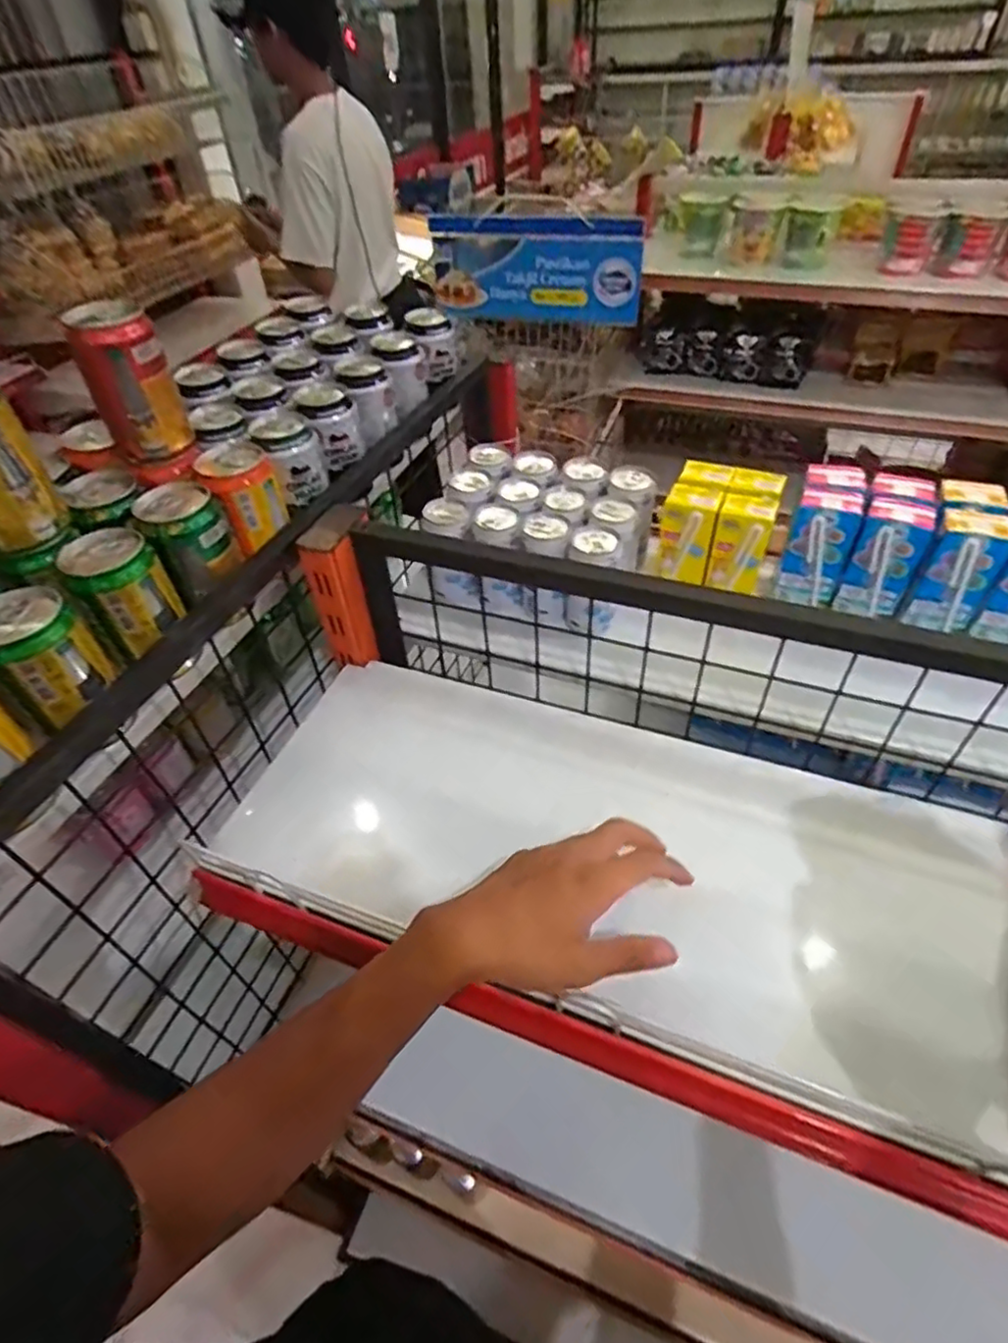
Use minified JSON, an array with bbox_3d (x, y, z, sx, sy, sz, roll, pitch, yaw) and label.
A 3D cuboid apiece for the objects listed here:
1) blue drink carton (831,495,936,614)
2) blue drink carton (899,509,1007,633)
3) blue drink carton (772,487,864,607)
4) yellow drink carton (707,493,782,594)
[{"bbox_3d":[0.351,-0.105,0.605,0.052,0.097,0.044,21,51,23],"label":"blue drink carton"},{"bbox_3d":[0.403,-0.088,0.587,0.053,0.106,0.034,17,49,20],"label":"blue drink carton"},{"bbox_3d":[0.298,-0.117,0.622,0.053,0.097,0.048,21,51,23],"label":"blue drink carton"},{"bbox_3d":[0.235,-0.128,0.647,0.047,0.083,0.048,16,49,19],"label":"yellow drink carton"}]

